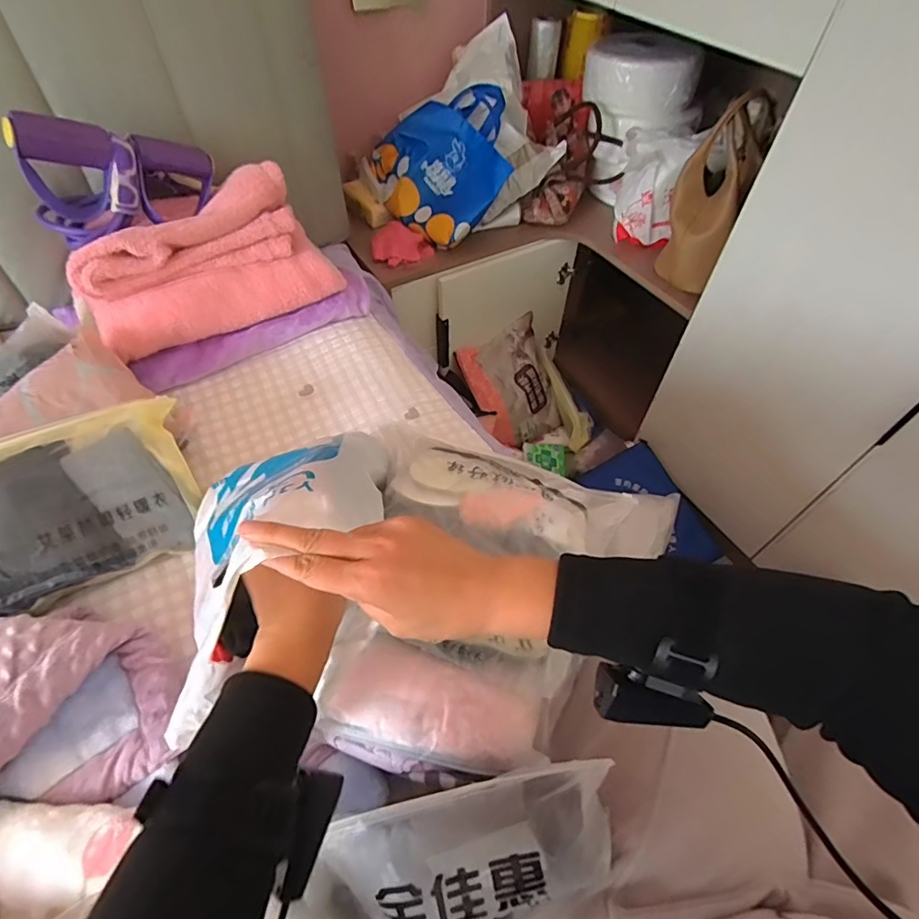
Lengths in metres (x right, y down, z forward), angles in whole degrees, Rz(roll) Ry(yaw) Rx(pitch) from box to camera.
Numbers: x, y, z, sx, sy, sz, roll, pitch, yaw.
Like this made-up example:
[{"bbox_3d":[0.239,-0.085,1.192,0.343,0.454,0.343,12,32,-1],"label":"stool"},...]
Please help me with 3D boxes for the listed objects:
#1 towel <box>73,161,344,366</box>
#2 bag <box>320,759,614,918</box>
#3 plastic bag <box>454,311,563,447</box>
[{"bbox_3d":[-0.366,-0.293,0.755,0.360,0.141,0.171,-33,61,-23],"label":"towel"},{"bbox_3d":[0.009,0.294,0.378,0.226,0.047,0.111,-22,82,2],"label":"bag"},{"bbox_3d":[0.156,-0.193,1.353,0.259,0.313,0.061,-34,18,-23],"label":"plastic bag"}]

